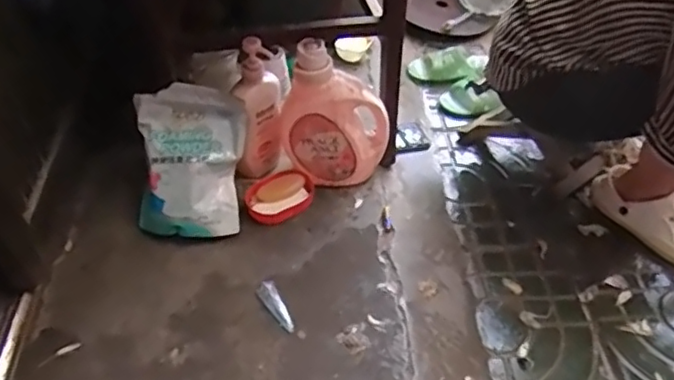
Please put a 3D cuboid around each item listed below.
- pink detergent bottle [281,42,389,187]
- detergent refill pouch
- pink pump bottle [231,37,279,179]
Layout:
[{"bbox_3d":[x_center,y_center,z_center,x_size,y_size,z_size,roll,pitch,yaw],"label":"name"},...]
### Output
[{"bbox_3d":[0.000,-0.123,1.023,0.172,0.243,0.100,4,47,5],"label":"pink detergent bottle"},{"bbox_3d":[-0.228,-0.043,0.985,0.160,0.234,0.037,0,12,-8],"label":"detergent refill pouch"},{"bbox_3d":[-0.129,-0.127,1.016,0.069,0.251,0.073,0,47,1],"label":"pink pump bottle"}]

